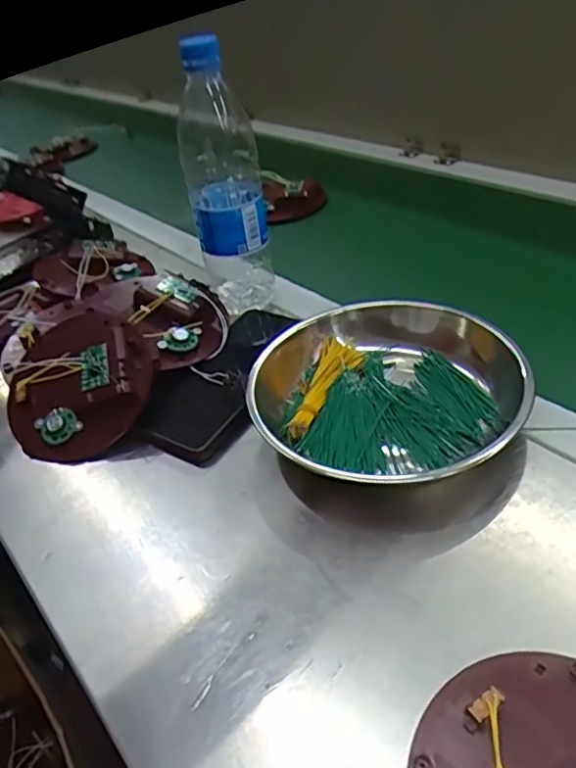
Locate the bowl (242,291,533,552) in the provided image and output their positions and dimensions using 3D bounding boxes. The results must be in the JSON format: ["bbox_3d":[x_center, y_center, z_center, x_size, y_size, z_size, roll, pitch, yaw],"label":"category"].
[{"bbox_3d":[0.065,0.011,0.403,0.166,0.061,0.189,-27,42,-20],"label":"bowl"}]

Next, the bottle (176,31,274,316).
[{"bbox_3d":[-0.053,-0.162,0.497,0.063,0.223,0.056,-13,39,-4],"label":"bottle"}]

